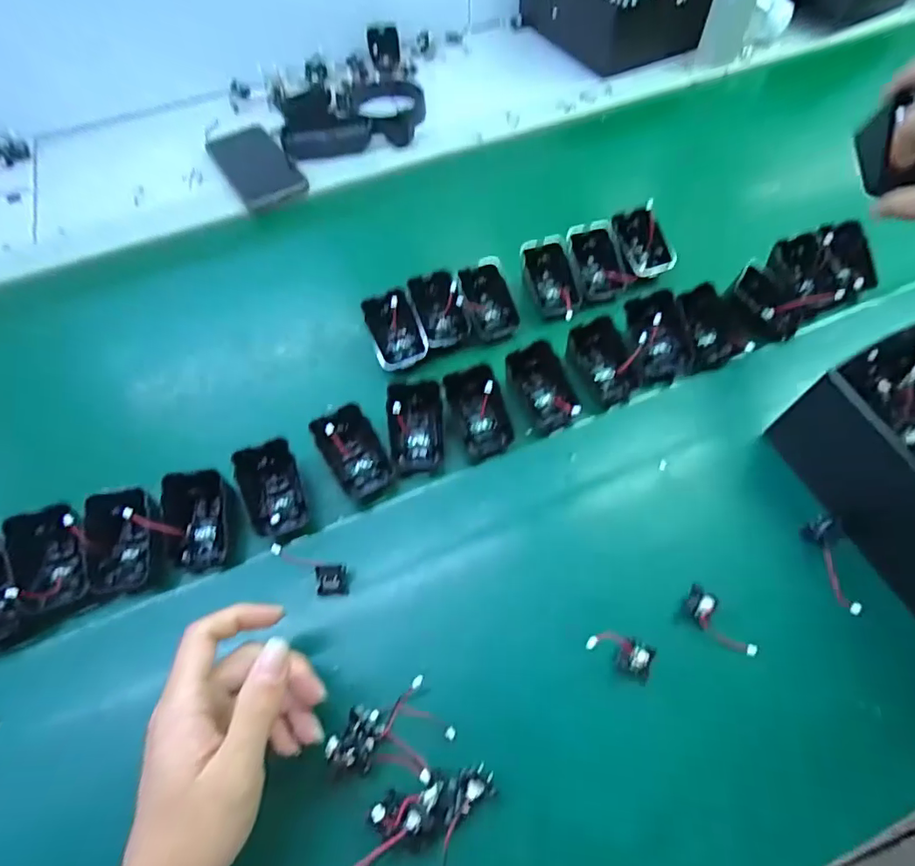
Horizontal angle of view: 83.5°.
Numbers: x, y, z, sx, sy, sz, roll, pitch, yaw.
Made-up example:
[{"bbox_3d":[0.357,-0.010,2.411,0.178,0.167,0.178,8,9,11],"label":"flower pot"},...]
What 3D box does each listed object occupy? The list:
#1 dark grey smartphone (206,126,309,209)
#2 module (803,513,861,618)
[{"bbox_3d":[-0.235,-0.316,0.605,0.074,0.013,0.147,-31,63,-15],"label":"dark grey smartphone"},{"bbox_3d":[0.256,0.088,0.349,0.024,0.016,0.063,3,59,4],"label":"module"}]

